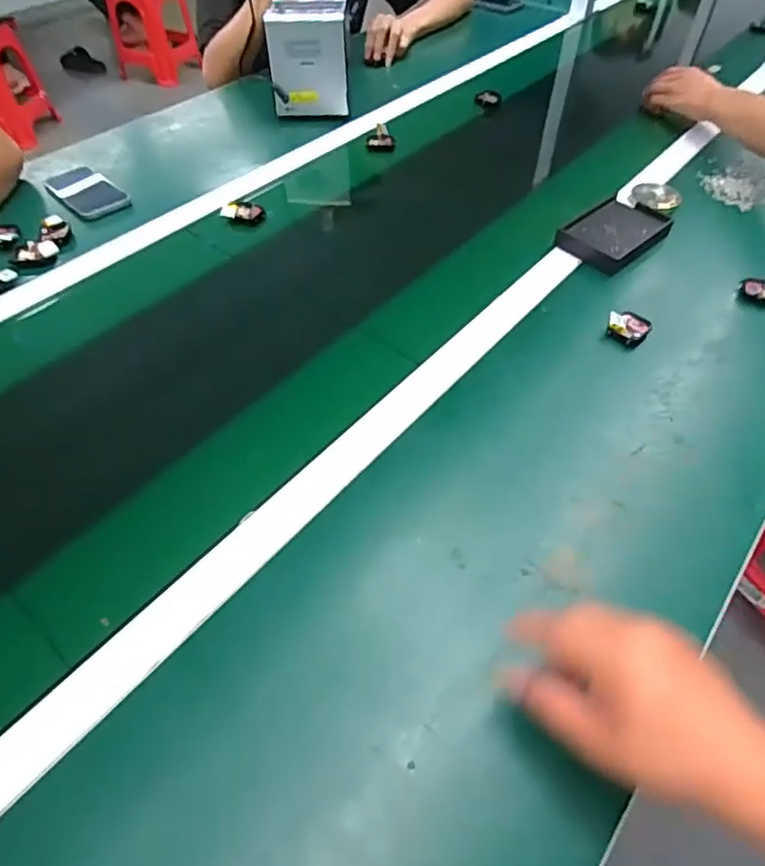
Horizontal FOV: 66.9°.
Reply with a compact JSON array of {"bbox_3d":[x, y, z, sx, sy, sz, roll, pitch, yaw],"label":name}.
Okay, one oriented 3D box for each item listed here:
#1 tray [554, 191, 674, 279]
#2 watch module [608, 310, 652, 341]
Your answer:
[{"bbox_3d":[0.302,-0.261,0.752,0.148,0.025,0.092,-35,59,-25],"label":"tray"},{"bbox_3d":[0.272,-0.119,0.639,0.043,0.021,0.037,-26,56,-20],"label":"watch module"}]

